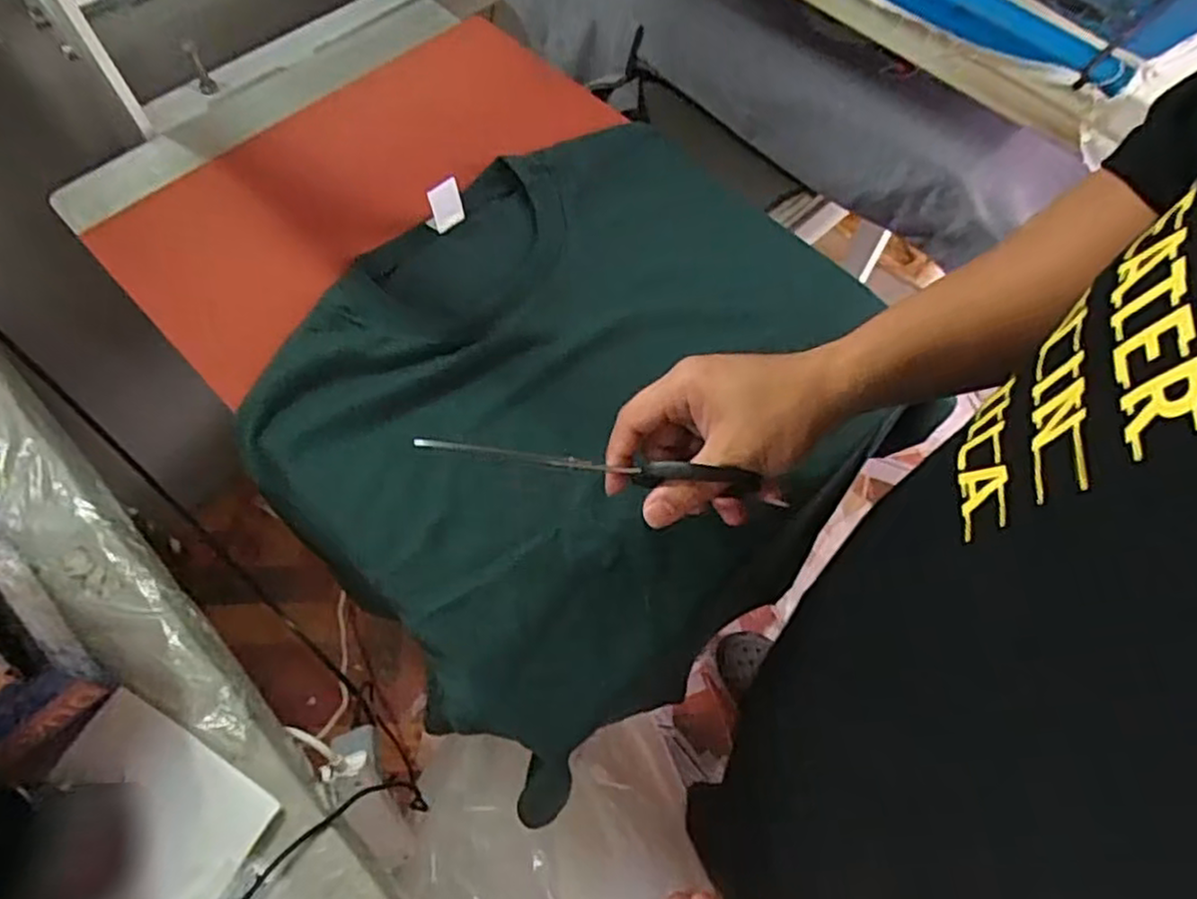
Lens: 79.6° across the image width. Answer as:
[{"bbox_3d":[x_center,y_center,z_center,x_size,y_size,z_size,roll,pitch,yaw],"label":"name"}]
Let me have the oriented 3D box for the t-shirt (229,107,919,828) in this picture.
[{"bbox_3d":[-0.010,-0.044,0.510,0.357,0.050,0.438,42,69,18],"label":"t-shirt"}]

